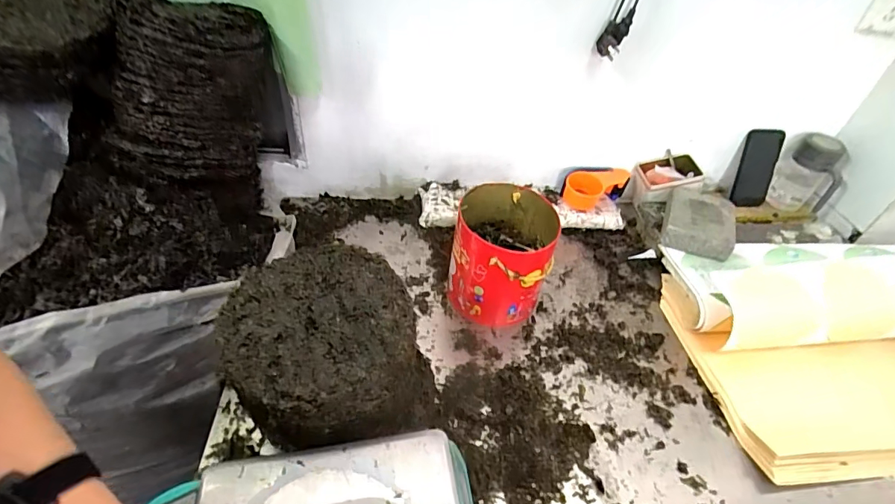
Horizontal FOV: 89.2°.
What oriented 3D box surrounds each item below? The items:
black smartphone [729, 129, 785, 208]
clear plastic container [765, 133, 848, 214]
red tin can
[{"bbox_3d":[0.687,-0.183,1.006,0.075,0.178,0.011,0,30,8],"label":"black smartphone"},{"bbox_3d":[0.777,-0.168,0.987,0.100,0.157,0.083,12,44,6],"label":"clear plastic container"},{"bbox_3d":[0.089,0.010,0.778,0.156,0.184,0.172,10,44,7],"label":"red tin can"}]

